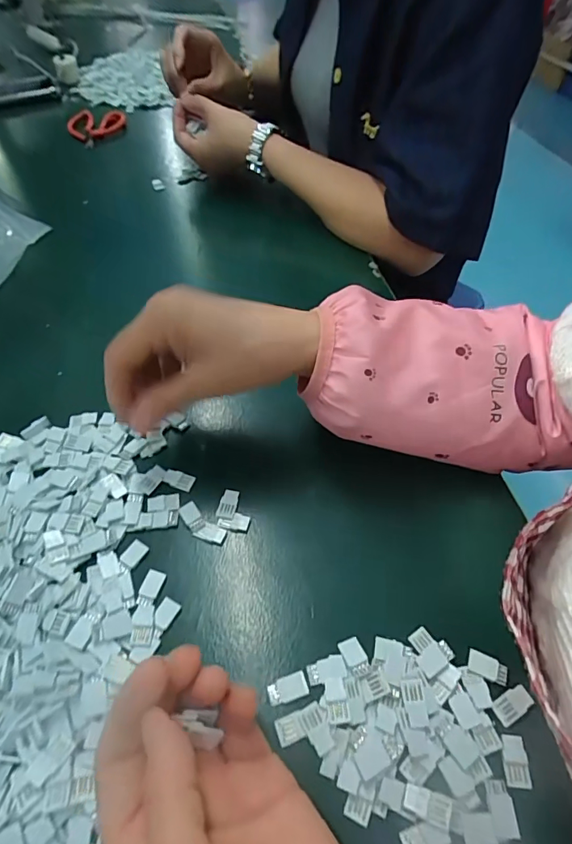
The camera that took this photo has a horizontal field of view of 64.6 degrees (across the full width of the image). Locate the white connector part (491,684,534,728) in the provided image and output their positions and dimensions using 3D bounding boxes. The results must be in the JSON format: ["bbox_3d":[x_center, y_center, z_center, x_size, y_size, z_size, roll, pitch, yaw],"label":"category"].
[{"bbox_3d":[0.118,0.147,0.236,0.021,0.005,0.012,-25,57,-22],"label":"white connector part"}]

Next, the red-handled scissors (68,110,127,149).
[{"bbox_3d":[-0.281,-0.442,0.679,0.086,0.016,0.110,-15,53,-15],"label":"red-handled scissors"}]

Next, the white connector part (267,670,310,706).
[{"bbox_3d":[0.001,0.141,0.239,0.021,0.004,0.012,-12,53,-13],"label":"white connector part"}]

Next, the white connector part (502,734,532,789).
[{"bbox_3d":[0.113,0.165,0.220,0.012,0.004,0.021,3,51,-1],"label":"white connector part"}]

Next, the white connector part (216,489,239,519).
[{"bbox_3d":[-0.039,0.055,0.306,0.012,0.004,0.021,11,51,5],"label":"white connector part"}]

